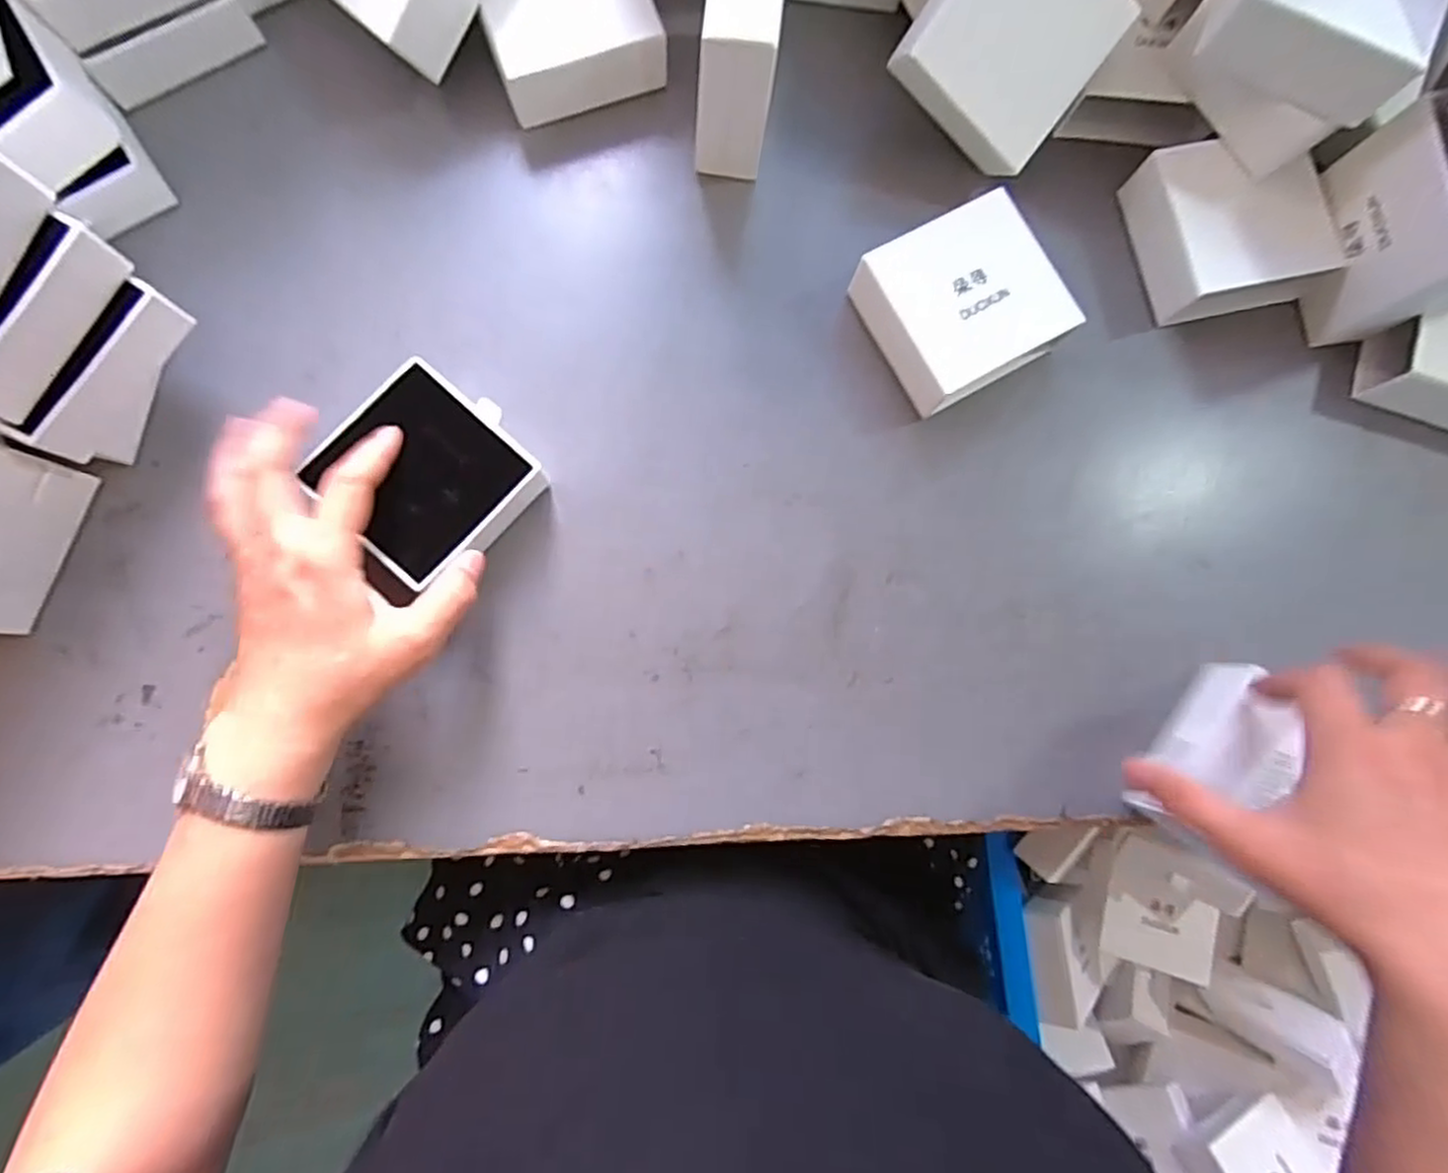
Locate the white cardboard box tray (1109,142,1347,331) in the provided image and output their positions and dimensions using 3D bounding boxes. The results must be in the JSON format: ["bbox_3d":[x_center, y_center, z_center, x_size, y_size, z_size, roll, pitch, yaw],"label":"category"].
[{"bbox_3d":[0.300,-0.210,0.409,0.098,0.038,0.092,-12,84,-6],"label":"white cardboard box tray"}]

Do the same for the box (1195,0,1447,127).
[{"bbox_3d":[0.301,-0.293,0.346,0.097,0.046,0.088,23,82,-1],"label":"box"}]

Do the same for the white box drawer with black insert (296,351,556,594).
[{"bbox_3d":[-0.154,-0.058,0.362,0.088,0.035,0.091,40,82,1],"label":"white box drawer with black insert"}]

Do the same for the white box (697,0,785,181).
[{"bbox_3d":[0.009,-0.288,0.374,0.037,0.092,0.104,7,83,-4],"label":"white box"}]

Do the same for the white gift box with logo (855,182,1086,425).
[{"bbox_3d":[0.133,-0.159,0.394,0.099,0.038,0.094,-28,86,-7],"label":"white gift box with logo"}]

